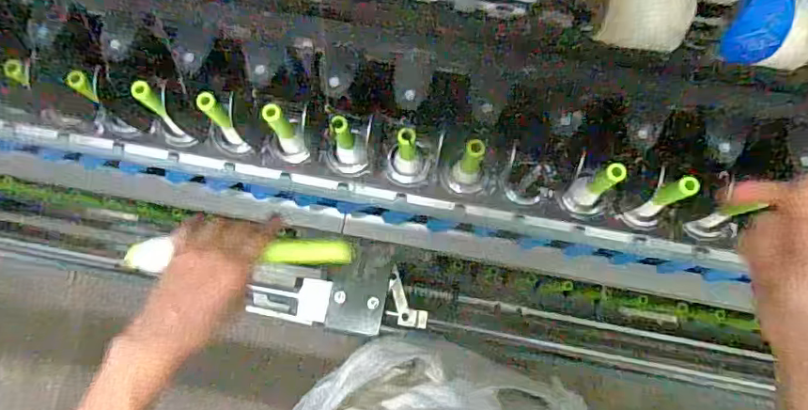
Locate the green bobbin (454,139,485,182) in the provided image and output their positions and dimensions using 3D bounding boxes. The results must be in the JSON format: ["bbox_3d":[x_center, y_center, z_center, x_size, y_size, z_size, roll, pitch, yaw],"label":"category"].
[{"bbox_3d":[0.072,-0.046,0.580,0.028,0.111,0.024,18,82,4],"label":"green bobbin"}]

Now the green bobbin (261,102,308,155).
[{"bbox_3d":[-0.134,-0.080,0.594,0.026,0.118,0.024,0,82,2],"label":"green bobbin"}]

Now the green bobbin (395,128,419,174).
[{"bbox_3d":[0.003,-0.058,0.580,0.027,0.096,0.027,3,82,2],"label":"green bobbin"}]

